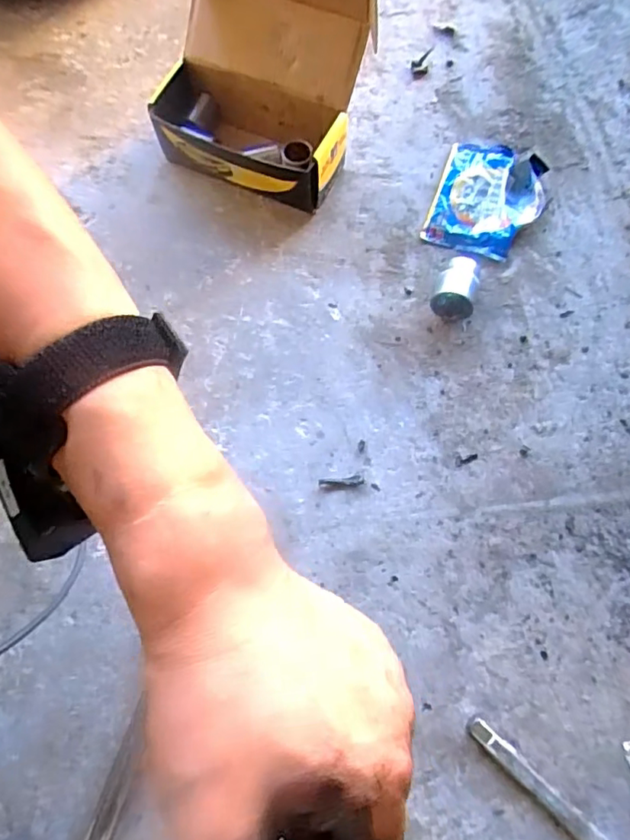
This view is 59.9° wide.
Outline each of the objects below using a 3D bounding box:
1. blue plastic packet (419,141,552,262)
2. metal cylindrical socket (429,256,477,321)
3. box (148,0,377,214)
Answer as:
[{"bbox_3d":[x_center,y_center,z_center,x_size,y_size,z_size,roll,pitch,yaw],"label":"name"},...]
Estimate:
[{"bbox_3d":[0.170,-0.218,0.540,0.100,0.016,0.121,18,74,8],"label":"blue plastic packet"},{"bbox_3d":[0.130,-0.121,0.500,0.036,0.035,0.048,17,74,8],"label":"metal cylindrical socket"},{"bbox_3d":[-0.063,-0.320,0.502,0.202,0.162,0.142,22,74,9],"label":"box"}]

